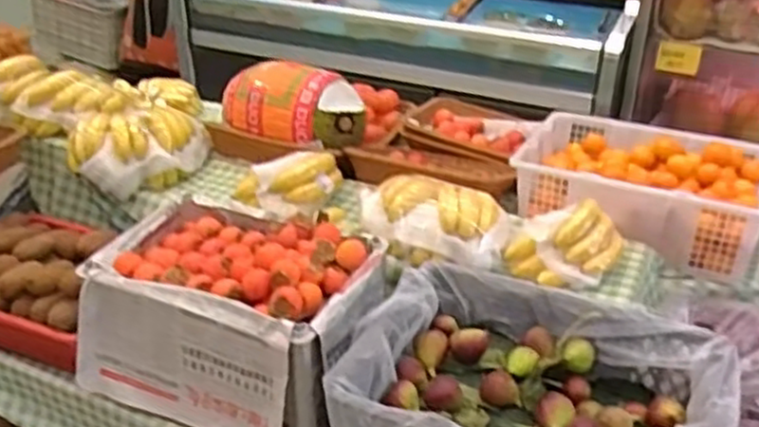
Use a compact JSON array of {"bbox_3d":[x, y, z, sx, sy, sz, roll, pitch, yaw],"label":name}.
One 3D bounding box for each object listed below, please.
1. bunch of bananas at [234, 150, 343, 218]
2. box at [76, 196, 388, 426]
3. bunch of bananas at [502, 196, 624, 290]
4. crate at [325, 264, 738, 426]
[{"bbox_3d":[-0.165,-0.052,1.437,0.212,0.088,0.086,-17,34,-27],"label":"bunch of bananas"},{"bbox_3d":[-0.231,0.162,1.228,0.415,0.247,0.306,12,33,20],"label":"box"},{"bbox_3d":[0.323,0.052,1.264,0.201,0.087,0.102,-12,32,-19],"label":"bunch of bananas"},{"bbox_3d":[0.233,0.286,1.080,0.568,0.178,0.388,18,35,27],"label":"crate"}]

